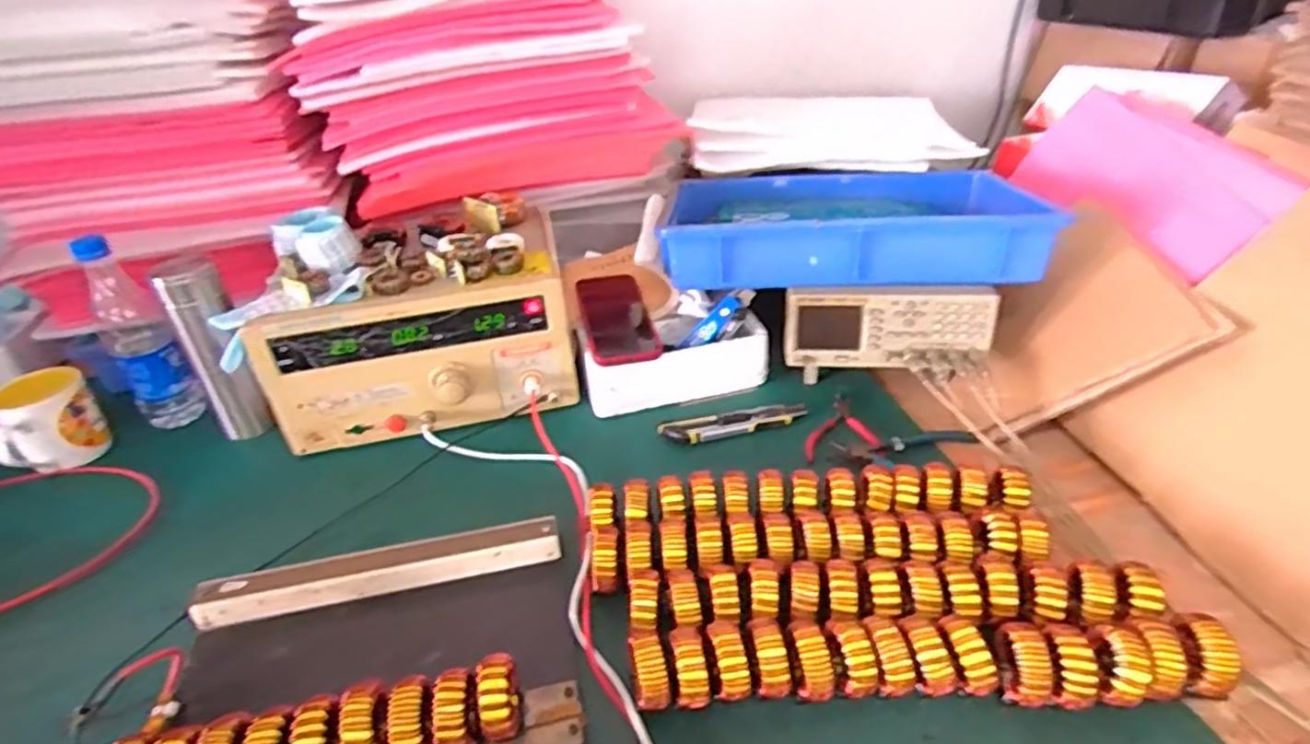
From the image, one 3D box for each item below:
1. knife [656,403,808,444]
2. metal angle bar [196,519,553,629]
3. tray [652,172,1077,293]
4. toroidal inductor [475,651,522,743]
[{"bbox_3d":[0.085,0.054,0.755,0.158,0.016,0.030,-11,33,-11],"label":"knife"},{"bbox_3d":[-0.229,0.168,0.587,0.289,0.030,0.032,-10,33,-9],"label":"metal angle bar"},{"bbox_3d":[0.239,-0.195,0.839,0.430,0.070,0.280,0,33,7],"label":"tray"},{"bbox_3d":[-0.103,0.223,0.463,0.025,0.053,0.046,-10,33,-10],"label":"toroidal inductor"}]

